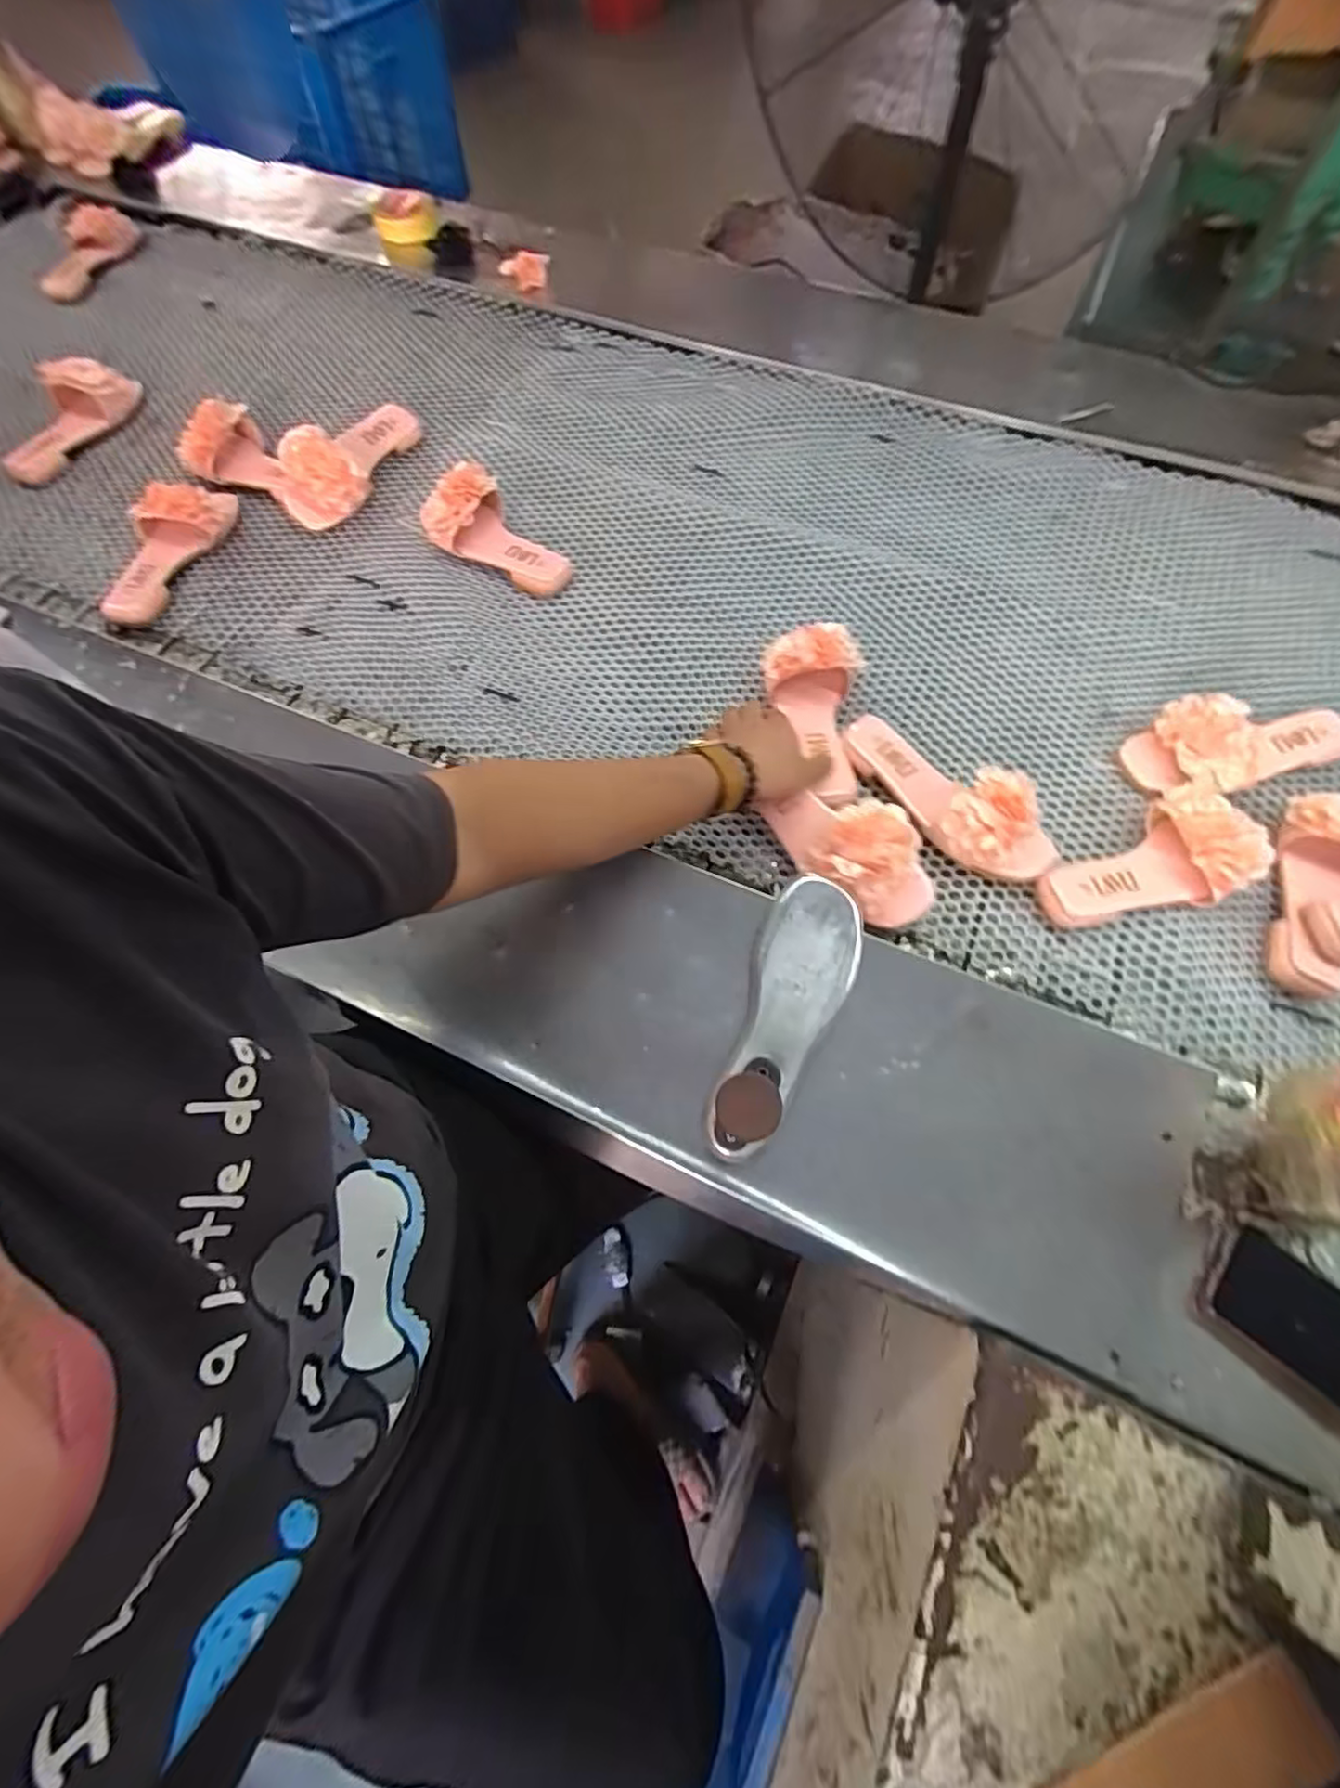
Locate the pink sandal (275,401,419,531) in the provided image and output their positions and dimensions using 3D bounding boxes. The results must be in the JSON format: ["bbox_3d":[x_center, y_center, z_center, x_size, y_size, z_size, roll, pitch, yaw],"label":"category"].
[{"bbox_3d":[-0.440,-0.597,0.889,0.099,0.088,0.221,14,67,7],"label":"pink sandal"}]

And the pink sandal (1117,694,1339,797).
[{"bbox_3d":[0.595,-0.161,0.679,0.222,0.069,0.099,-14,66,-5],"label":"pink sandal"}]

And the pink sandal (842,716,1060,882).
[{"bbox_3d":[0.276,-0.102,0.657,0.240,0.071,0.092,40,72,17],"label":"pink sandal"}]

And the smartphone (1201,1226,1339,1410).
[{"bbox_3d":[0.481,0.328,0.468,0.175,0.011,0.074,37,71,16],"label":"smartphone"}]

